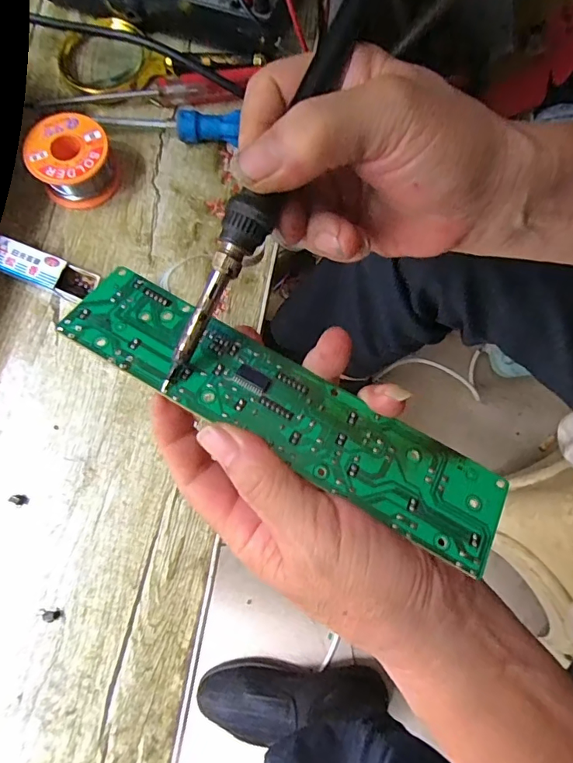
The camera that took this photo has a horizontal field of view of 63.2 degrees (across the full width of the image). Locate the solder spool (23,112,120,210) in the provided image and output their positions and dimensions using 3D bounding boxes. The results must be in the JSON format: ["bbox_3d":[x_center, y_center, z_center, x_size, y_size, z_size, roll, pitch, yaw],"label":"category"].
[{"bbox_3d":[-0.146,-0.150,0.319,0.052,0.030,0.052,0,76,0],"label":"solder spool"}]

